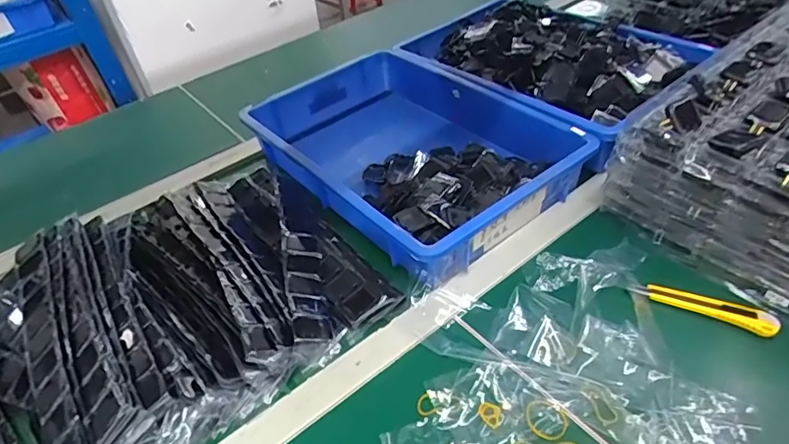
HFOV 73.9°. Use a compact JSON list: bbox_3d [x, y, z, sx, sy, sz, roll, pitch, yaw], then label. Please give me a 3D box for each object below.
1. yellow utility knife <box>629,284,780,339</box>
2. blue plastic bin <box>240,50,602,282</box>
[{"bbox_3d":[0.305,0.082,0.524,0.130,0.014,0.021,17,47,25],"label":"yellow utility knife"},{"bbox_3d":[0.009,-0.102,0.738,0.285,0.104,0.439,-32,47,-25],"label":"blue plastic bin"}]

